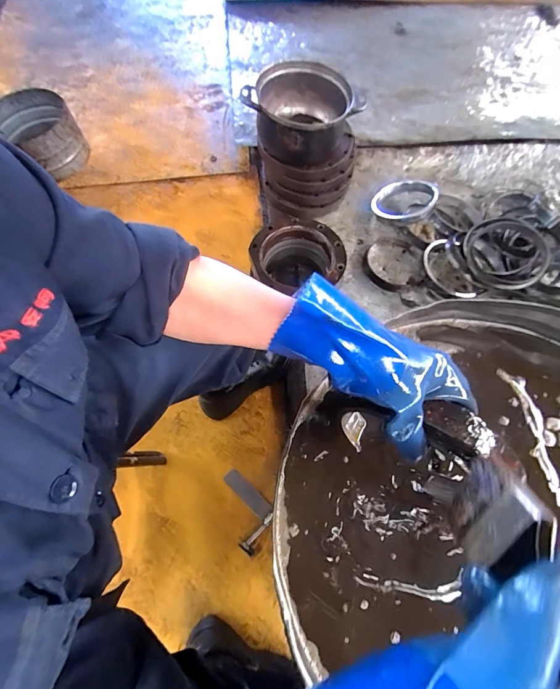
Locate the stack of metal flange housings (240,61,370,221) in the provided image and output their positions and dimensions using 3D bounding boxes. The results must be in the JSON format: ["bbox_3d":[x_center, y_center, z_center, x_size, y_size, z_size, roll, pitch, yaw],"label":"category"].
[{"bbox_3d":[0.064,-0.545,0.966,0.284,0.253,0.235,28,70,10],"label":"stack of metal flange housings"}]

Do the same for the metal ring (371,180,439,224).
[{"bbox_3d":[0.341,-0.401,1.000,0.176,0.024,0.177,-10,53,14],"label":"metal ring"}]

